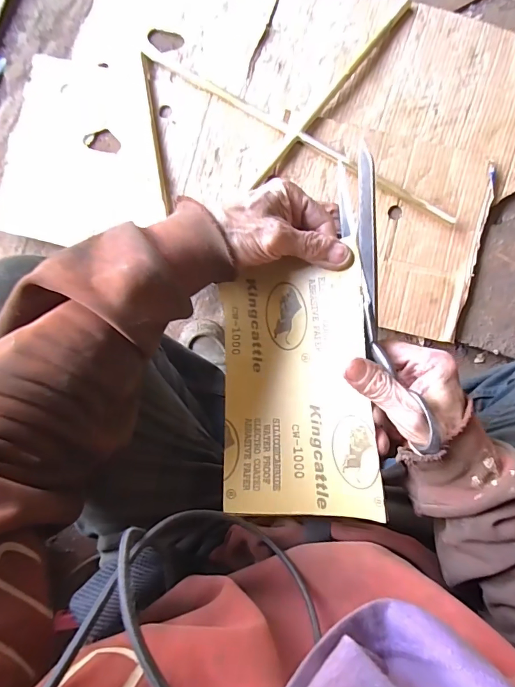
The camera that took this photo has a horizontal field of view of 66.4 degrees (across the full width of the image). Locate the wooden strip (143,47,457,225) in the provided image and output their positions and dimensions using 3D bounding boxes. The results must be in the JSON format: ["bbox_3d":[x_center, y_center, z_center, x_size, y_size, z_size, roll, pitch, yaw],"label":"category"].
[{"bbox_3d":[0.062,-0.352,0.655,0.594,0.014,0.020,31,91,5],"label":"wooden strip"}]

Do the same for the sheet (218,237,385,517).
[{"bbox_3d":[0.028,0.039,0.331,0.130,0.031,0.210,-7,86,28],"label":"sheet"}]

